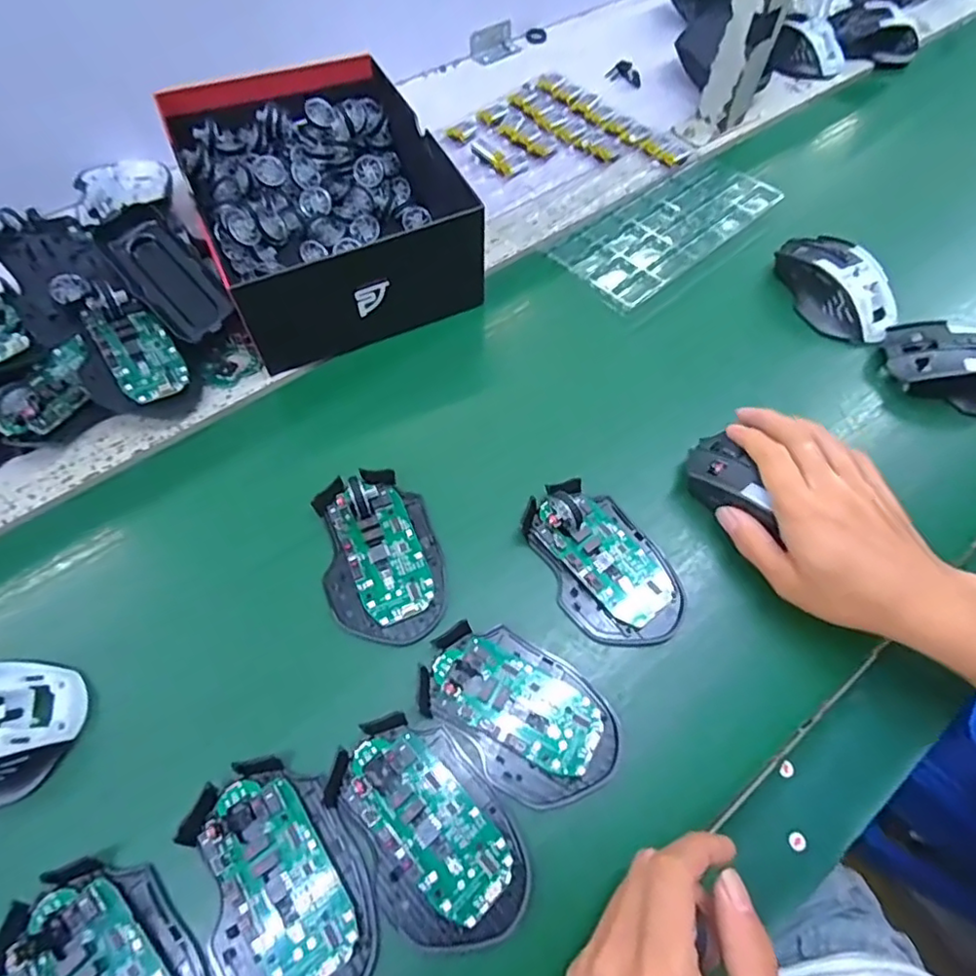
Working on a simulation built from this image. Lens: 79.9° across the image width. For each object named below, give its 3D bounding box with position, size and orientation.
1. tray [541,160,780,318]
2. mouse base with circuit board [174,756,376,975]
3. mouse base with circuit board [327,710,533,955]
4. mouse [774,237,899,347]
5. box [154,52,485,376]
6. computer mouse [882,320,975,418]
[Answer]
[{"bbox_3d":[0.162,-0.238,0.531,0.219,0.013,0.096,-38,69,-20],"label":"tray"},{"bbox_3d":[-0.101,0.194,0.285,0.072,0.013,0.112,-27,65,-17],"label":"mouse base with circuit board"},{"bbox_3d":[-0.030,0.174,0.298,0.069,0.013,0.114,-32,66,-19],"label":"mouse base with circuit board"},{"bbox_3d":[0.290,-0.170,0.485,0.060,0.032,0.110,-25,65,-15],"label":"mouse"},{"bbox_3d":[-0.137,-0.236,0.481,0.186,0.079,0.250,-23,64,-15],"label":"box"},{"bbox_3d":[0.364,-0.095,0.446,0.105,0.040,0.057,22,63,10],"label":"computer mouse"}]

